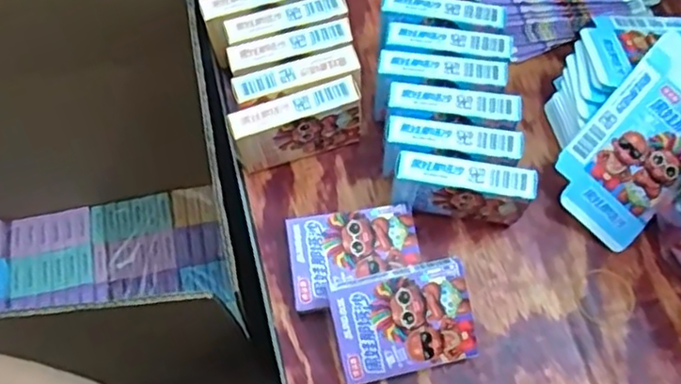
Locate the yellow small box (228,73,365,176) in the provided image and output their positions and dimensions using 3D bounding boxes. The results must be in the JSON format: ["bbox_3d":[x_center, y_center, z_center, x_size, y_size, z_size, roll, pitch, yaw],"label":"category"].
[{"bbox_3d":[-0.032,-0.047,0.474,0.092,0.070,0.023,-18,68,-7],"label":"yellow small box"}]

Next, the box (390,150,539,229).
[{"bbox_3d":[0.084,0.002,0.454,0.092,0.068,0.022,9,68,4],"label":"box"}]

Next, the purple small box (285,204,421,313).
[{"bbox_3d":[0.009,0.049,0.458,0.090,0.027,0.064,-9,68,-3],"label":"purple small box"}]

